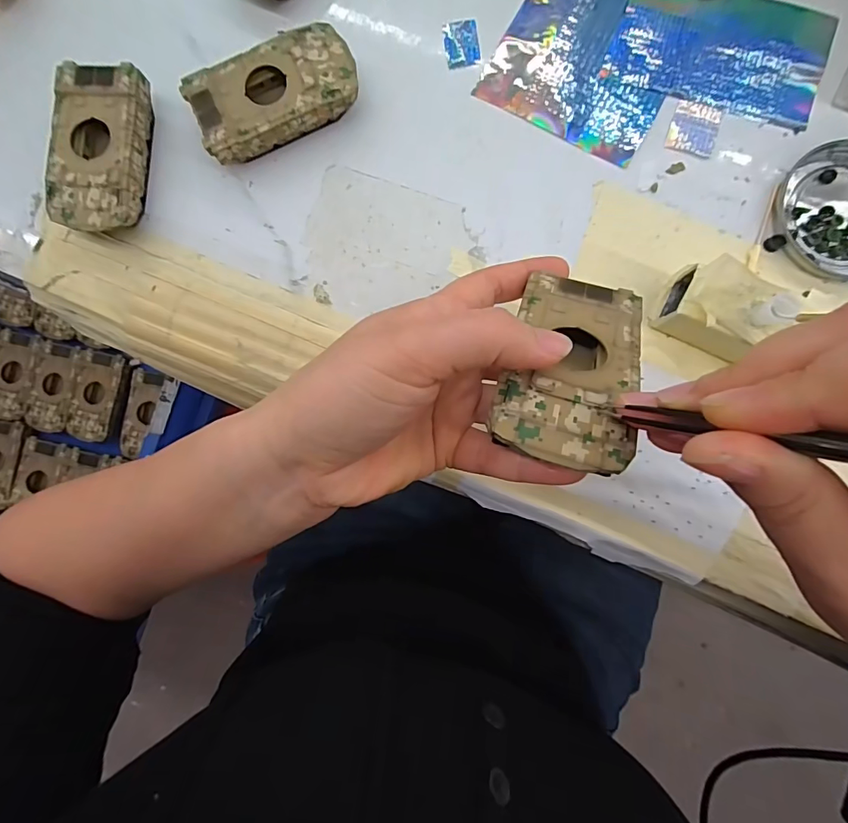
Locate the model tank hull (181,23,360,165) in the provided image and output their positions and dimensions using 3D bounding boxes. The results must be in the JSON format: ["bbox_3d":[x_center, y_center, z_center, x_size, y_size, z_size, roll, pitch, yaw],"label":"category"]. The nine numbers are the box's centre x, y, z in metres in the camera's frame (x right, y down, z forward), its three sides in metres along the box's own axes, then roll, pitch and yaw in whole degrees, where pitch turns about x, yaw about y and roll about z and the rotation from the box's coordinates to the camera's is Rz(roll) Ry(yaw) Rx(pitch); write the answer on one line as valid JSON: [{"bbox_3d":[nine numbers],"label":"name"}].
[{"bbox_3d":[-0.088,-0.189,0.275,0.095,0.026,0.050,-25,86,2],"label":"model tank hull"}]

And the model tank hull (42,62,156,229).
[{"bbox_3d":[-0.195,-0.157,0.278,0.049,0.027,0.095,5,87,4],"label":"model tank hull"}]

